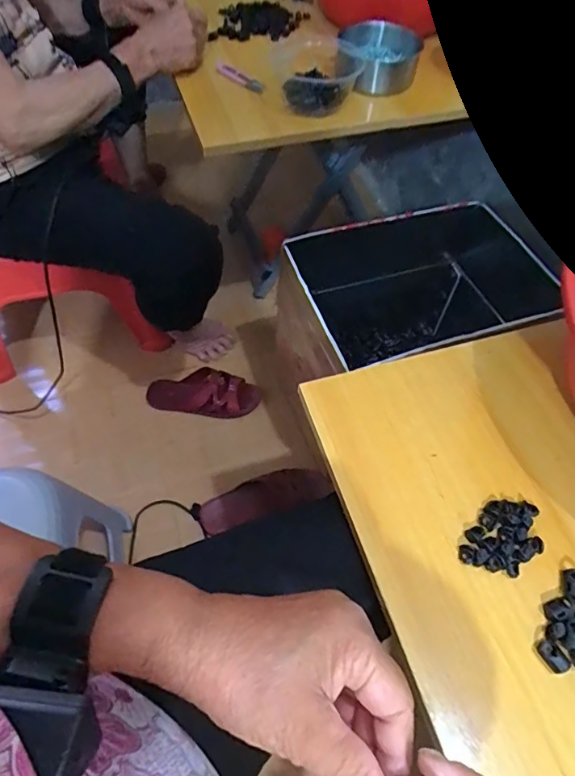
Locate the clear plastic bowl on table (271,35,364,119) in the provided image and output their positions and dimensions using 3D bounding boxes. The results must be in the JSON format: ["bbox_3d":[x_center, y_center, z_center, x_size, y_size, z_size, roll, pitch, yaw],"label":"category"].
[{"bbox_3d":[0.049,-0.493,0.749,0.139,0.061,0.149,-3,57,-4],"label":"clear plastic bowl on table"}]

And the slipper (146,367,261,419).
[{"bbox_3d":[-0.176,0.013,1.006,0.228,0.049,0.093,3,57,-1],"label":"slipper"}]

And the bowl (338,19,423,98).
[{"bbox_3d":[0.146,-0.529,0.769,0.125,0.061,0.133,6,57,1],"label":"bowl"}]

